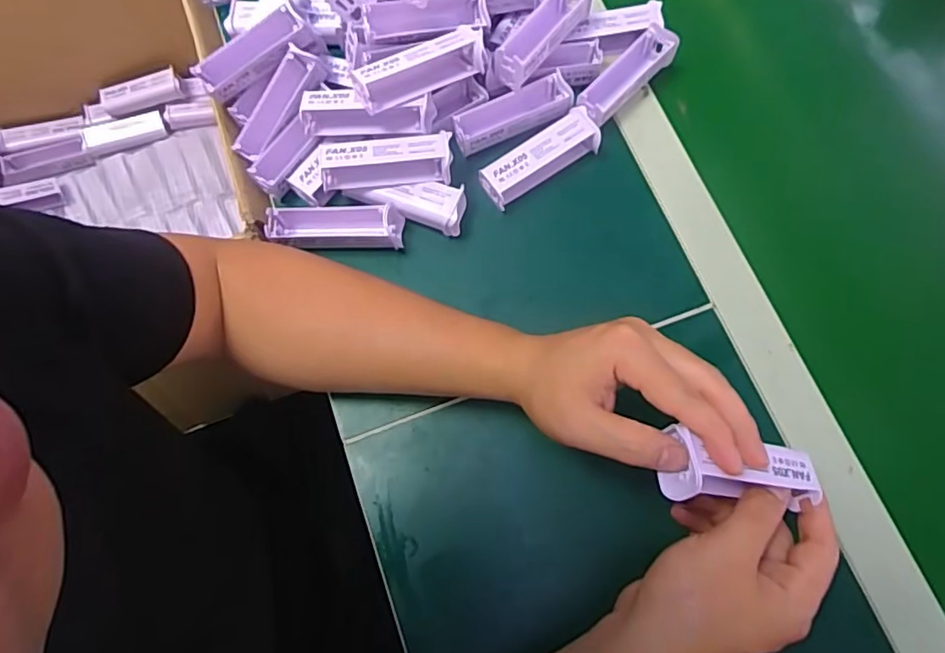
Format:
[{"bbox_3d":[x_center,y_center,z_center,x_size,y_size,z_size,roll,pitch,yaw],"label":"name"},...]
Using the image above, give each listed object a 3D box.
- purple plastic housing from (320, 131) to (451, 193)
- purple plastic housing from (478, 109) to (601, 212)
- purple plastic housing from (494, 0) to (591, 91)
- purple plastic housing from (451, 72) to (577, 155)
[{"bbox_3d":[-0.068,-0.131,0.457,0.100,0.023,0.034,-3,72,0],"label":"purple plastic housing"},{"bbox_3d":[0.055,-0.137,0.486,0.098,0.032,0.031,-32,75,-8],"label":"purple plastic housing"},{"bbox_3d":[0.059,-0.240,0.482,0.028,0.038,0.104,34,76,11],"label":"purple plastic housing"},{"bbox_3d":[0.033,-0.176,0.493,0.099,0.026,0.034,-19,73,-5],"label":"purple plastic housing"}]

